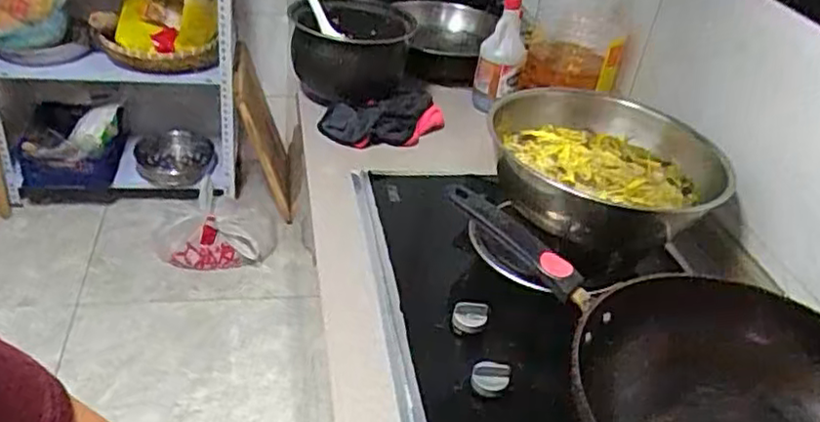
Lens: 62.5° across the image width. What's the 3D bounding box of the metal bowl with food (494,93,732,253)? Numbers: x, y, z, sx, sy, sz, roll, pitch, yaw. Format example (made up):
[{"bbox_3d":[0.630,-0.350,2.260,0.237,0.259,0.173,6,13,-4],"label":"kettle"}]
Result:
[{"bbox_3d":[0.275,-0.056,0.954,0.279,0.113,0.310,7,35,-1],"label":"metal bowl with food"}]

